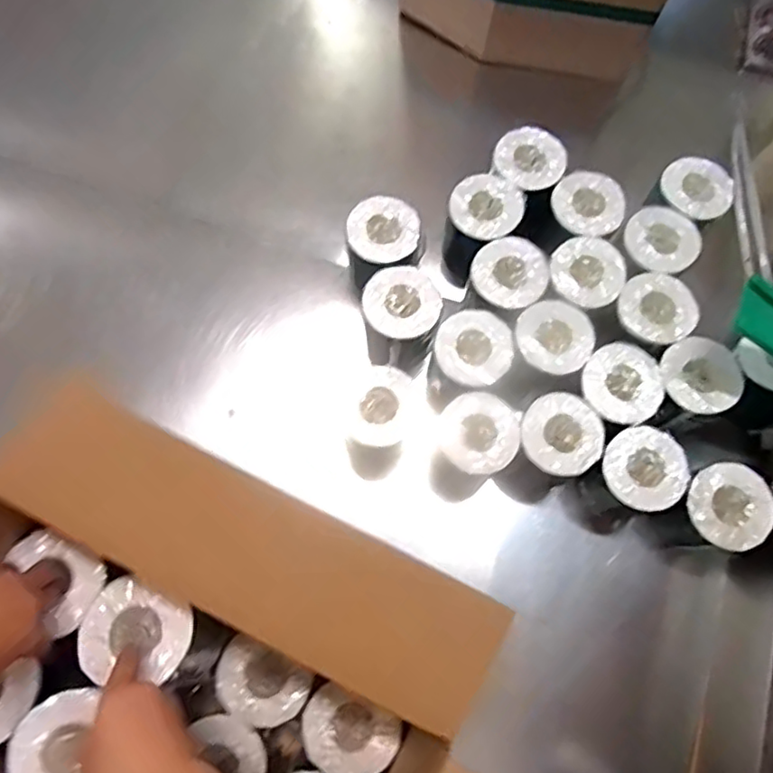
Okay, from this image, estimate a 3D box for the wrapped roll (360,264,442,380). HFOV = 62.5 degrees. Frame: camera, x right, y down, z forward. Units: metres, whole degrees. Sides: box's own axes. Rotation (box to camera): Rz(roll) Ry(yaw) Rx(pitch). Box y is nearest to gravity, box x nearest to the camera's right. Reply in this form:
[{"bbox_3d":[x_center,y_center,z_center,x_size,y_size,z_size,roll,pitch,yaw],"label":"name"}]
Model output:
[{"bbox_3d":[0.017,-0.081,0.812,0.094,0.114,0.107,12,73,3],"label":"wrapped roll"}]

